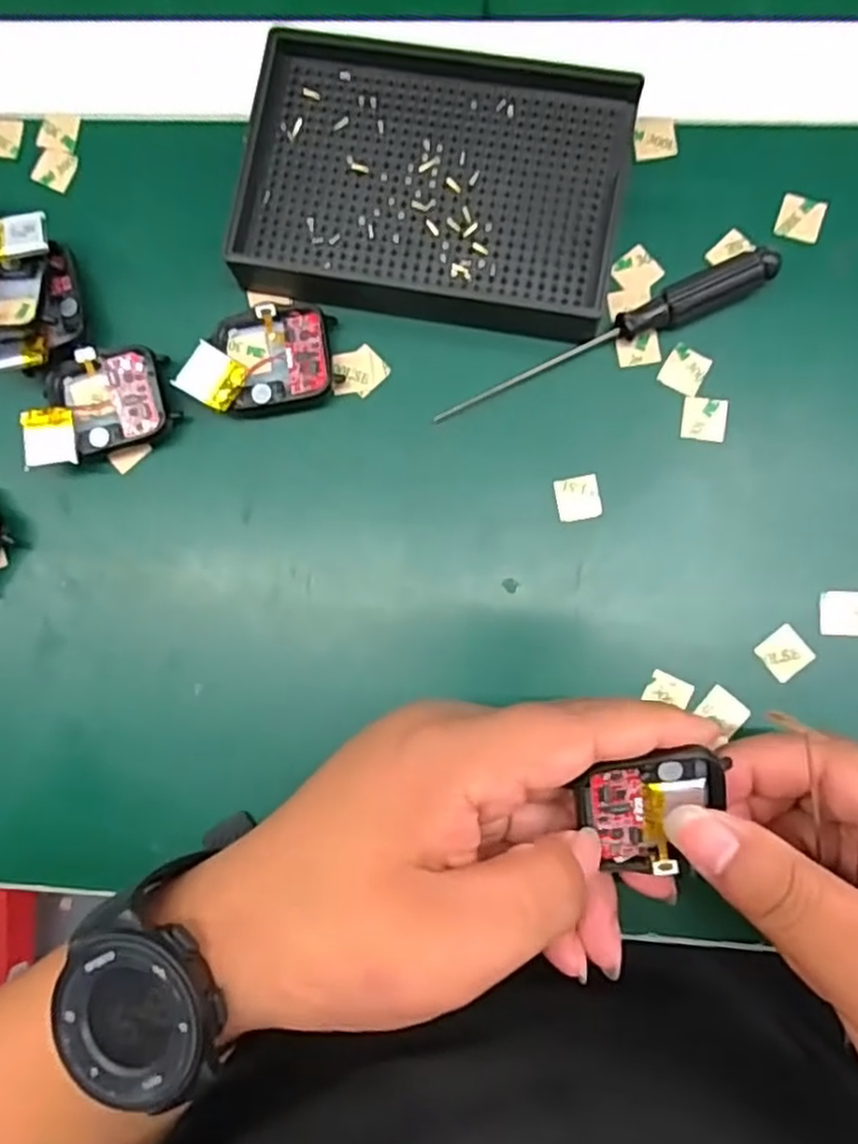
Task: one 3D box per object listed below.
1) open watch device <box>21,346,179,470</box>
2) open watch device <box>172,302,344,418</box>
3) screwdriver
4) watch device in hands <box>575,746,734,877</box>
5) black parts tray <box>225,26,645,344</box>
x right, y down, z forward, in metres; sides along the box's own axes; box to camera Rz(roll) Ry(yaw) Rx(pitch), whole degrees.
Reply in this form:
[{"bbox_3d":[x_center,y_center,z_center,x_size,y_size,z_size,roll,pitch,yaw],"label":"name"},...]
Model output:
[{"bbox_3d":[-0.125,-0.062,0.277,0.056,0.017,0.037,-22,83,1],"label":"open watch device"},{"bbox_3d":[-0.062,-0.079,0.273,0.055,0.019,0.037,-10,83,2],"label":"open watch device"},{"bbox_3d":[0.065,-0.082,0.266,0.129,0.013,0.013,-26,83,0],"label":"screwdriver"},{"bbox_3d":[0.068,0.072,0.216,0.040,0.014,0.035,-5,83,3],"label":"watch device in hands"},{"bbox_3d":[0.003,-0.144,0.272,0.135,0.023,0.098,9,84,4],"label":"black parts tray"}]

